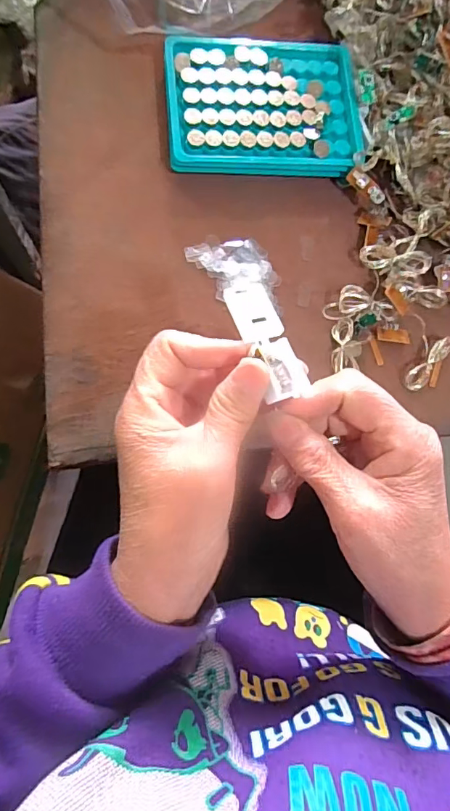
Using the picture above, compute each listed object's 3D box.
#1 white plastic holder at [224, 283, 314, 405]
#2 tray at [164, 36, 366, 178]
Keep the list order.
[{"bbox_3d":[0.019,-0.030,0.211,0.022,0.010,0.055,-24,80,-9],"label":"white plastic holder"},{"bbox_3d":[0.028,-0.211,0.323,0.133,0.013,0.101,-1,86,-8],"label":"tray"}]

